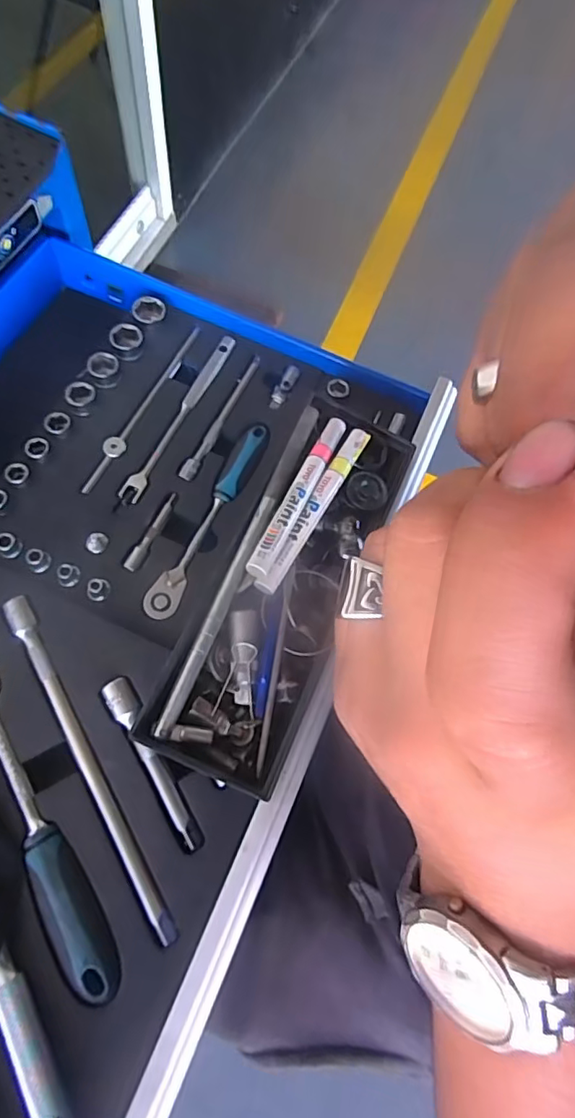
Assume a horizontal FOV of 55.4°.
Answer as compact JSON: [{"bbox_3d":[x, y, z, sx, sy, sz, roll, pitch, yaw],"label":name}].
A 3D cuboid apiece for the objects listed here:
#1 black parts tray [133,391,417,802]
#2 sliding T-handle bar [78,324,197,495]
[{"bbox_3d":[0.004,0.009,0.376,0.089,0.051,0.277,24,70,6],"label":"black parts tray"},{"bbox_3d":[-0.127,-0.137,0.481,0.017,0.014,0.198,21,70,5],"label":"sliding T-handle bar"}]

